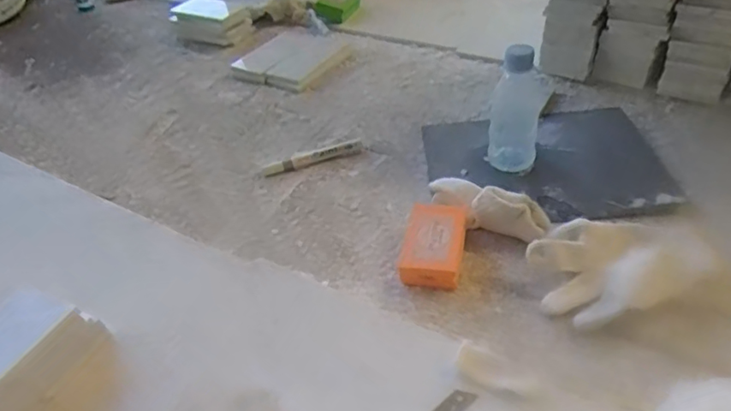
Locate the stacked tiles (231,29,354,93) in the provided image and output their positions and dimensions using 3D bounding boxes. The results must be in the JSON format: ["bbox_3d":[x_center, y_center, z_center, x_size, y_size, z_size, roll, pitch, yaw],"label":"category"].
[{"bbox_3d":[-0.125,-0.266,1.010,0.170,0.022,0.188,20,45,30],"label":"stacked tiles"}]

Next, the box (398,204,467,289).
[{"bbox_3d":[0.073,0.044,0.589,0.058,0.033,0.100,6,43,14],"label":"box"}]

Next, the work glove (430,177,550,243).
[{"bbox_3d":[0.129,0.002,0.619,0.144,0.053,0.042,25,50,33],"label":"work glove"}]

